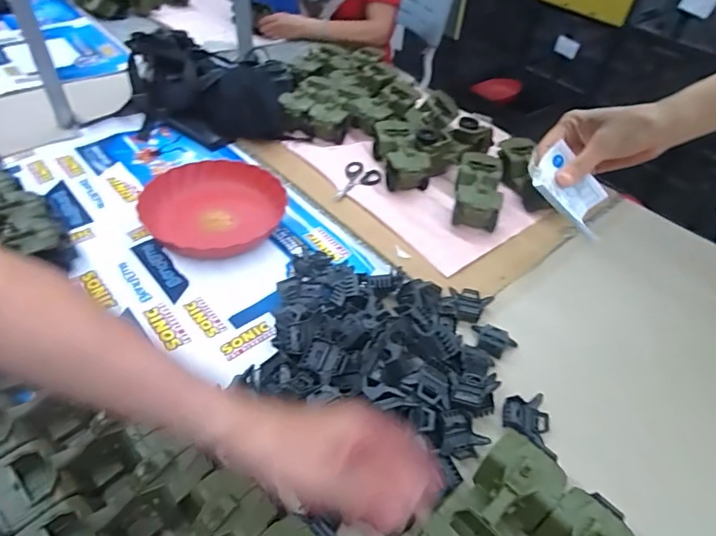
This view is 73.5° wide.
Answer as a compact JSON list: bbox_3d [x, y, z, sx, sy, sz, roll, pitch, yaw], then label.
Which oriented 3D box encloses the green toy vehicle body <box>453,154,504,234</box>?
[{"bbox_3d":[0.227,-0.145,0.910,0.085,0.072,0.168,13,45,7],"label":"green toy vehicle body"}]

